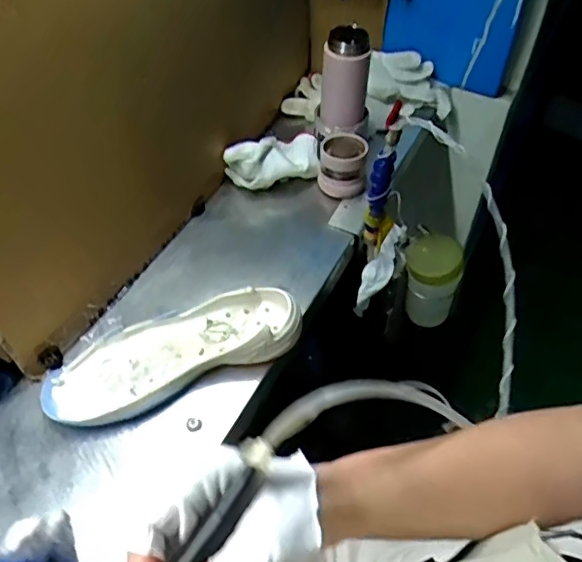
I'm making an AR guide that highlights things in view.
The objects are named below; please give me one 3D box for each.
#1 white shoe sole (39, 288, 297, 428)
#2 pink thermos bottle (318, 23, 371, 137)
[{"bbox_3d":[-0.126,0.079,0.638,0.282,0.044,0.097,-20,53,-15],"label":"white shoe sole"},{"bbox_3d":[0.070,-0.272,0.812,0.077,0.143,0.059,3,51,3],"label":"pink thermos bottle"}]

